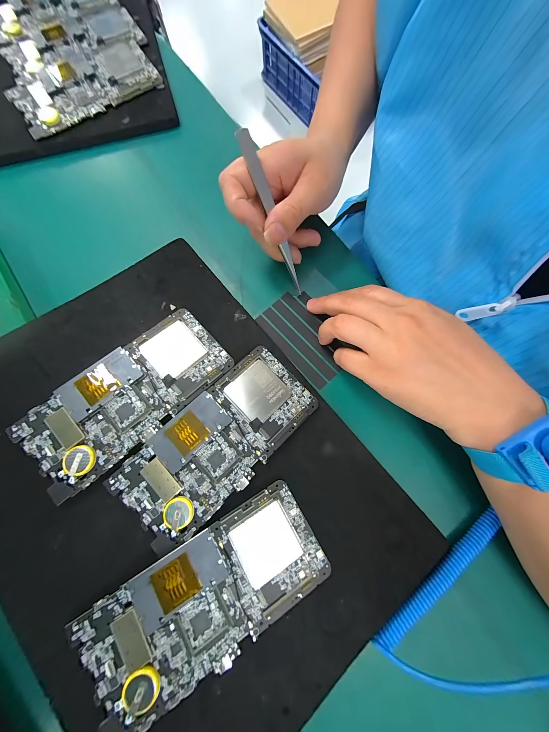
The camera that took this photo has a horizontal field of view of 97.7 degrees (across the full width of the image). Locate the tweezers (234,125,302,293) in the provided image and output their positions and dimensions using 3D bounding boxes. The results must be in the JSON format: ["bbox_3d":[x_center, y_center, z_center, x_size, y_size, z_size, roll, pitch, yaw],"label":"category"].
[{"bbox_3d":[0.001,-0.118,0.200,0.009,0.122,0.010,-35,41,-6],"label":"tweezers"}]

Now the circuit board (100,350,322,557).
[{"bbox_3d":[-0.042,0.056,0.186,0.154,0.004,0.072,-41,83,-15],"label":"circuit board"}]

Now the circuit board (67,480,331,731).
[{"bbox_3d":[-0.040,0.150,0.157,0.149,0.005,0.071,-27,79,-16],"label":"circuit board"}]

